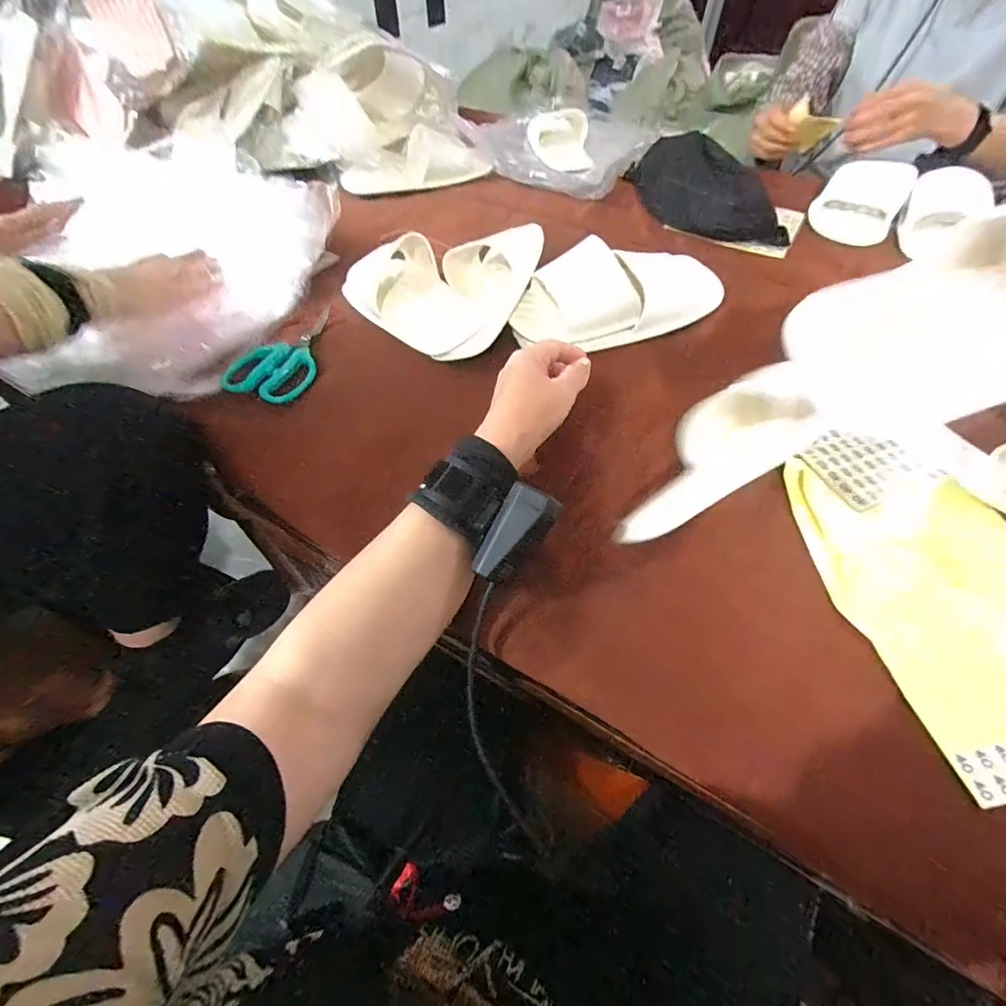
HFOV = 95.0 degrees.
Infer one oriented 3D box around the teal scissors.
[{"bbox_3d":[-0.222,-0.160,0.491,0.077,0.016,0.150,17,57,12],"label":"teal scissors"}]

